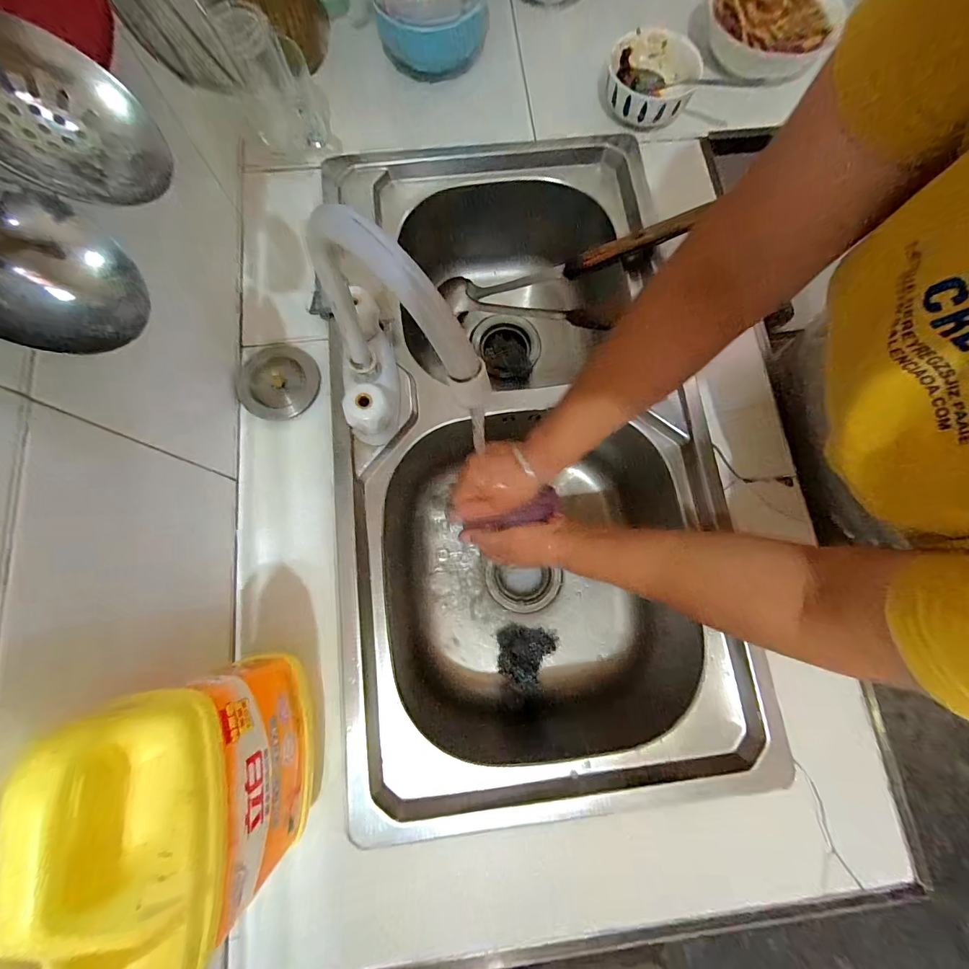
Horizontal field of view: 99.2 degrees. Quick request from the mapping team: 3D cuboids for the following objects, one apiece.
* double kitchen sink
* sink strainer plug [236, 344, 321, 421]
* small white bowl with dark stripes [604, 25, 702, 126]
[{"bbox_3d":[0.043,-0.046,0.531,0.405,0.196,0.733,-5,78,-3],"label":"double kitchen sink"},{"bbox_3d":[-0.225,-0.114,0.449,0.077,0.014,0.088,34,79,6],"label":"sink strainer plug"},{"bbox_3d":[0.211,-0.507,0.525,0.125,0.048,0.123,17,77,2],"label":"small white bowl with dark stripes"}]

